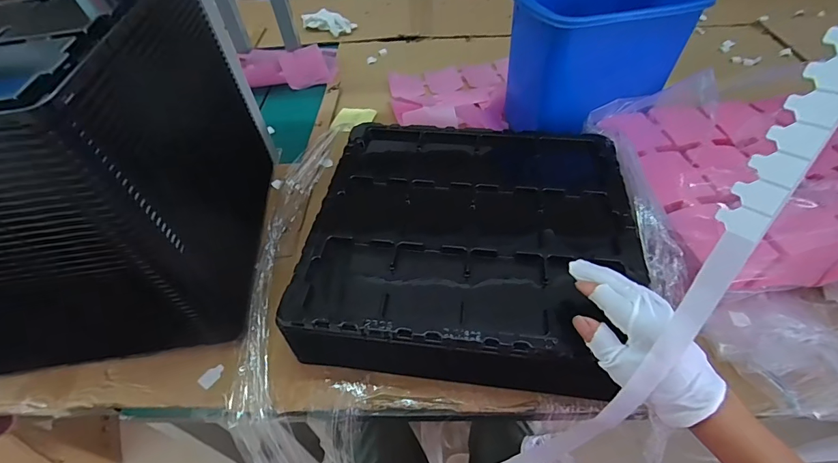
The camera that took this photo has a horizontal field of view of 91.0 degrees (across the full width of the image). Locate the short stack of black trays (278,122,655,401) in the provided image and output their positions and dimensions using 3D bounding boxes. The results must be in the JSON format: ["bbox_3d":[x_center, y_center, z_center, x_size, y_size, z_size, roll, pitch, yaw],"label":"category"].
[{"bbox_3d":[0.061,0.019,0.511,0.363,0.097,0.353,4,49,7],"label":"short stack of black trays"}]

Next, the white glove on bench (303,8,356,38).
[{"bbox_3d":[-0.238,-0.545,1.071,0.144,0.035,0.070,20,53,20],"label":"white glove on bench"}]

